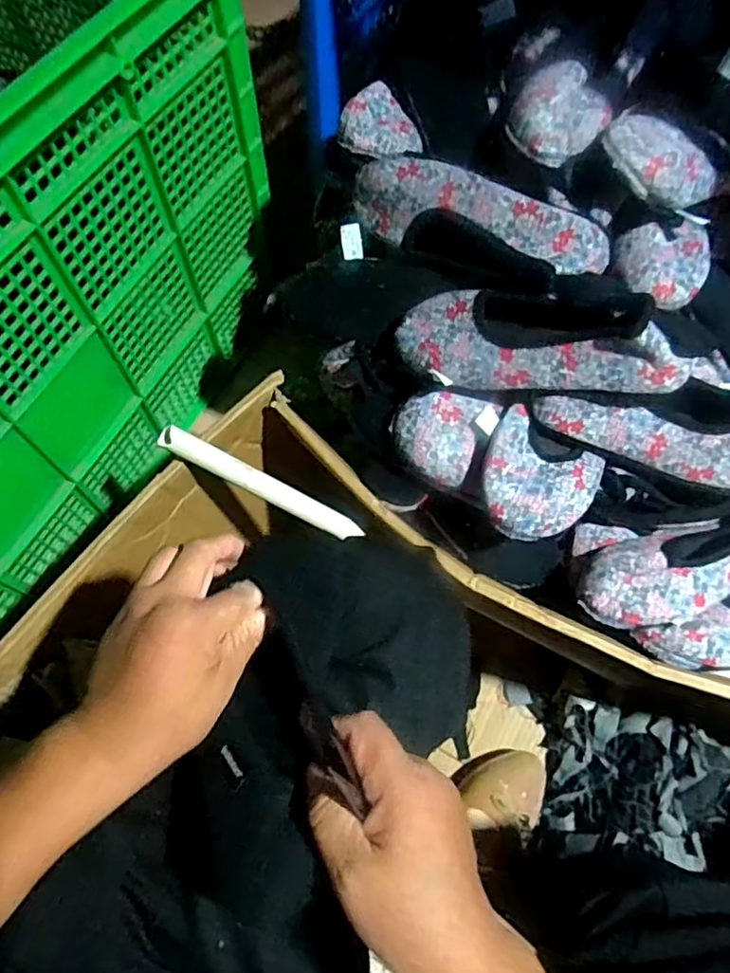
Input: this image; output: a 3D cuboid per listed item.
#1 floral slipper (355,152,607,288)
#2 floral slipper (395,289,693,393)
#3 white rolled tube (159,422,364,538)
[{"bbox_3d":[0.102,-0.250,0.597,0.255,0.072,0.060,29,69,13],"label":"floral slipper"},{"bbox_3d":[0.149,-0.131,0.559,0.252,0.059,0.096,11,65,25],"label":"floral slipper"},{"bbox_3d":[-0.102,-0.002,0.620,0.212,0.023,0.029,27,68,-1],"label":"white rolled tube"}]

